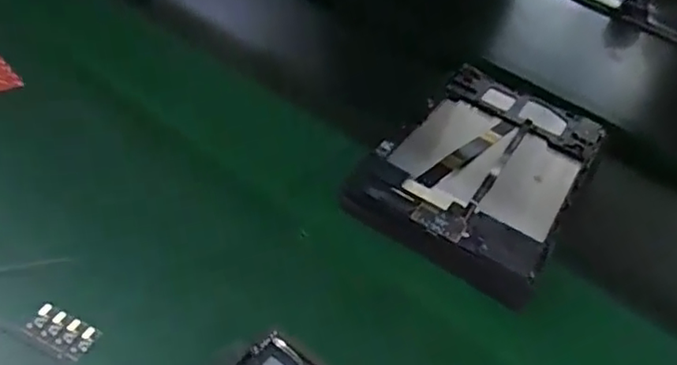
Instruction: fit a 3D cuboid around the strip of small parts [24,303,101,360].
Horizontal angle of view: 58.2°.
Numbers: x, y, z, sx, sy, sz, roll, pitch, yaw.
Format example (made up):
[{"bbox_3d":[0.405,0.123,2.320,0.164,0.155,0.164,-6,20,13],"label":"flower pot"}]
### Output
[{"bbox_3d":[-0.156,0.084,0.342,0.038,0.010,0.020,27,42,15],"label":"strip of small parts"}]

